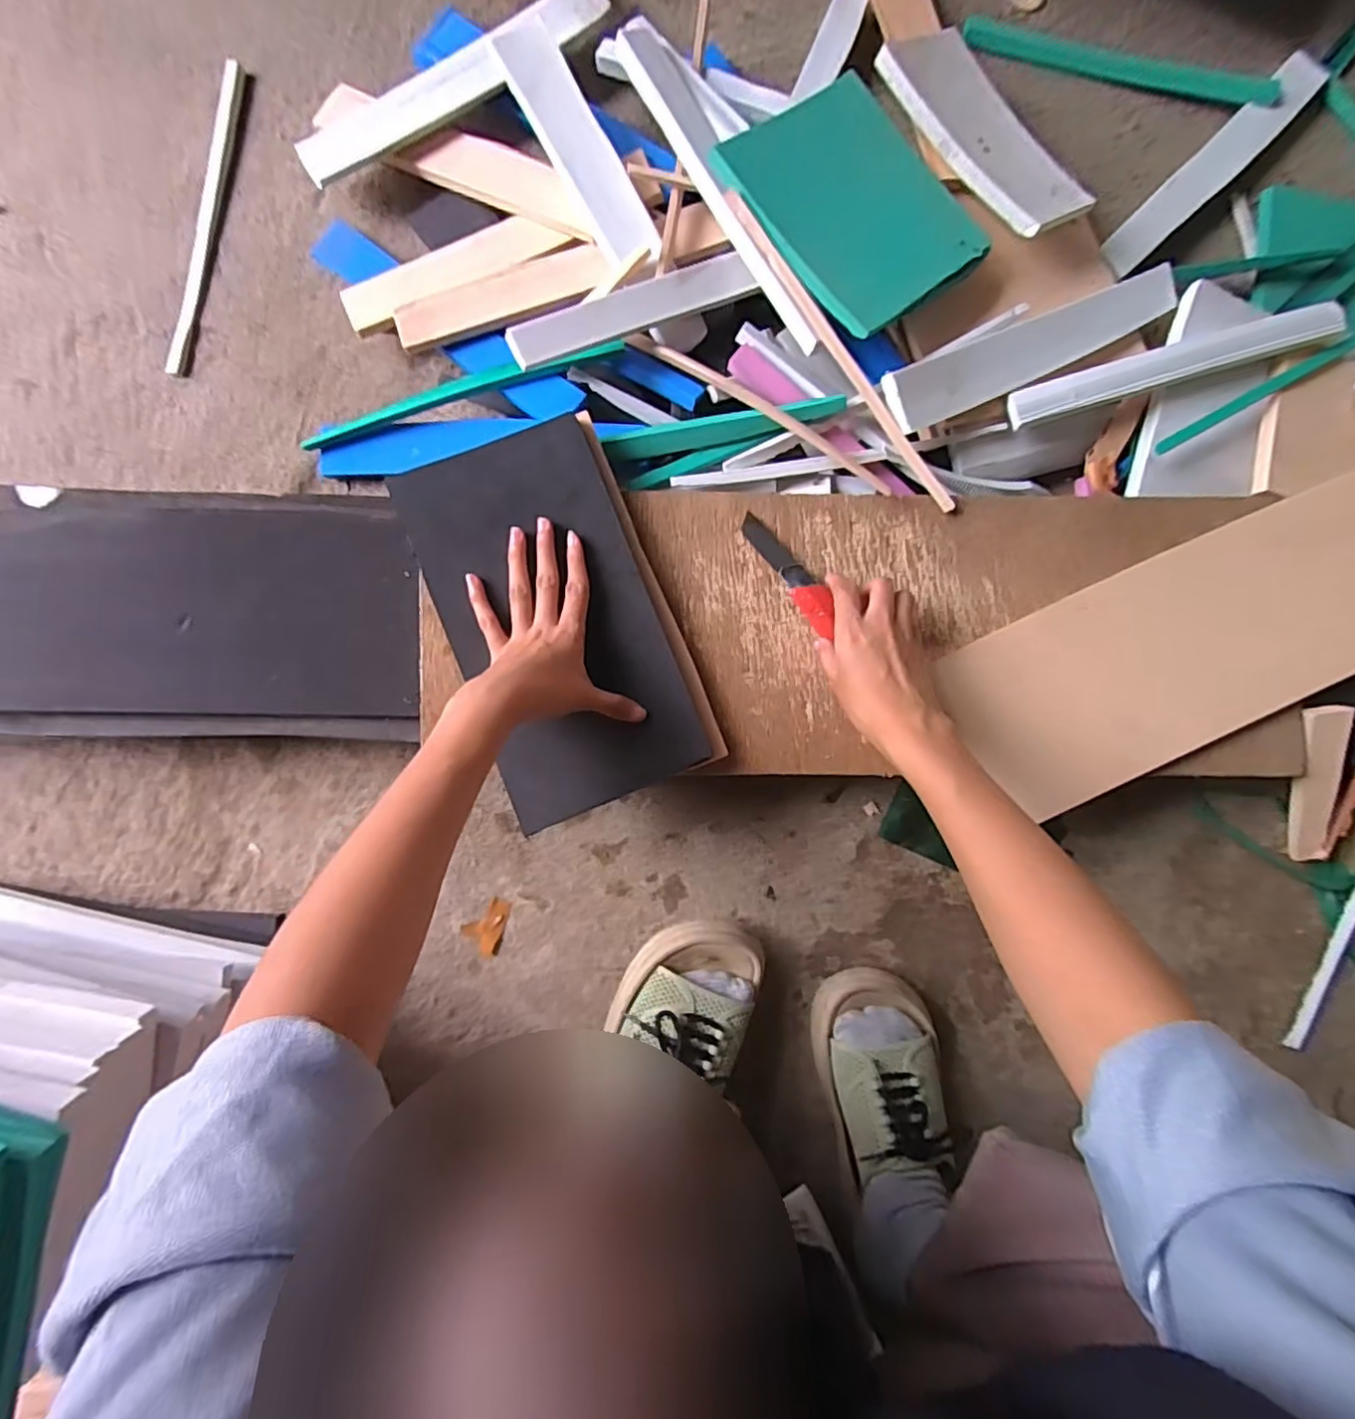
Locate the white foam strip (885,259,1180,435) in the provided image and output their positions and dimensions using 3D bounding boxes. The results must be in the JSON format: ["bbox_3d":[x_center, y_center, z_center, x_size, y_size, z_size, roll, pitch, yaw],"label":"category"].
[{"bbox_3d":[0.289,-0.293,0.504,0.271,0.013,0.047,-26,94,-9],"label":"white foam strip"}]

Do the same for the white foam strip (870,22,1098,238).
[{"bbox_3d":[0.246,-0.470,0.503,0.070,0.018,0.199,-35,89,-2],"label":"white foam strip"}]

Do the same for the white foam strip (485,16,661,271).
[{"bbox_3d":[-0.079,-0.453,0.503,0.045,0.014,0.220,-29,91,20],"label":"white foam strip"}]

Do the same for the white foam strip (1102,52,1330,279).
[{"bbox_3d":[0.485,-0.492,0.563,0.287,0.007,0.041,-44,72,-4],"label":"white foam strip"}]

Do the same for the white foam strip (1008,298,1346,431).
[{"bbox_3d":[0.402,-0.282,0.507,0.275,0.016,0.033,-17,88,-2],"label":"white foam strip"}]

